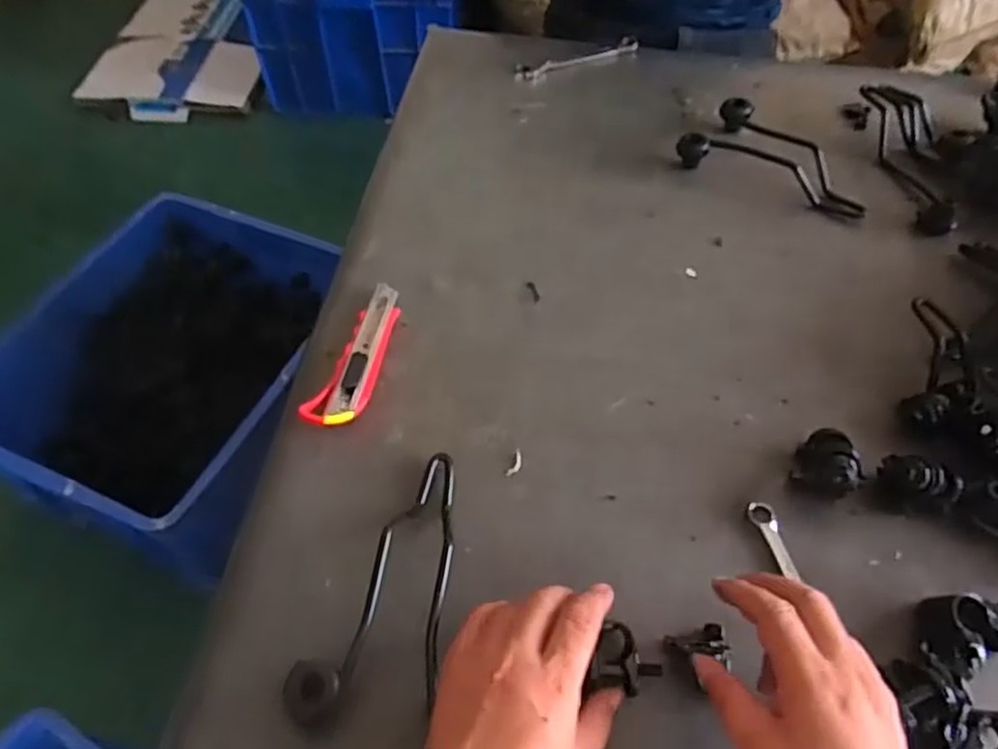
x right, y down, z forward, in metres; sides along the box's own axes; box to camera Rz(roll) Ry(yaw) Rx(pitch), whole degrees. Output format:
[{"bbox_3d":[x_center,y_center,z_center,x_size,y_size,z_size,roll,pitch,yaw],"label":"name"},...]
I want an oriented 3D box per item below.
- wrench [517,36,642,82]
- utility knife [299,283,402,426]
[{"bbox_3d":[0.097,-0.390,0.858,0.163,0.012,0.028,-19,57,-13],"label":"wrench"},{"bbox_3d":[-0.114,-0.016,0.587,0.038,0.019,0.147,14,56,10],"label":"utility knife"}]

